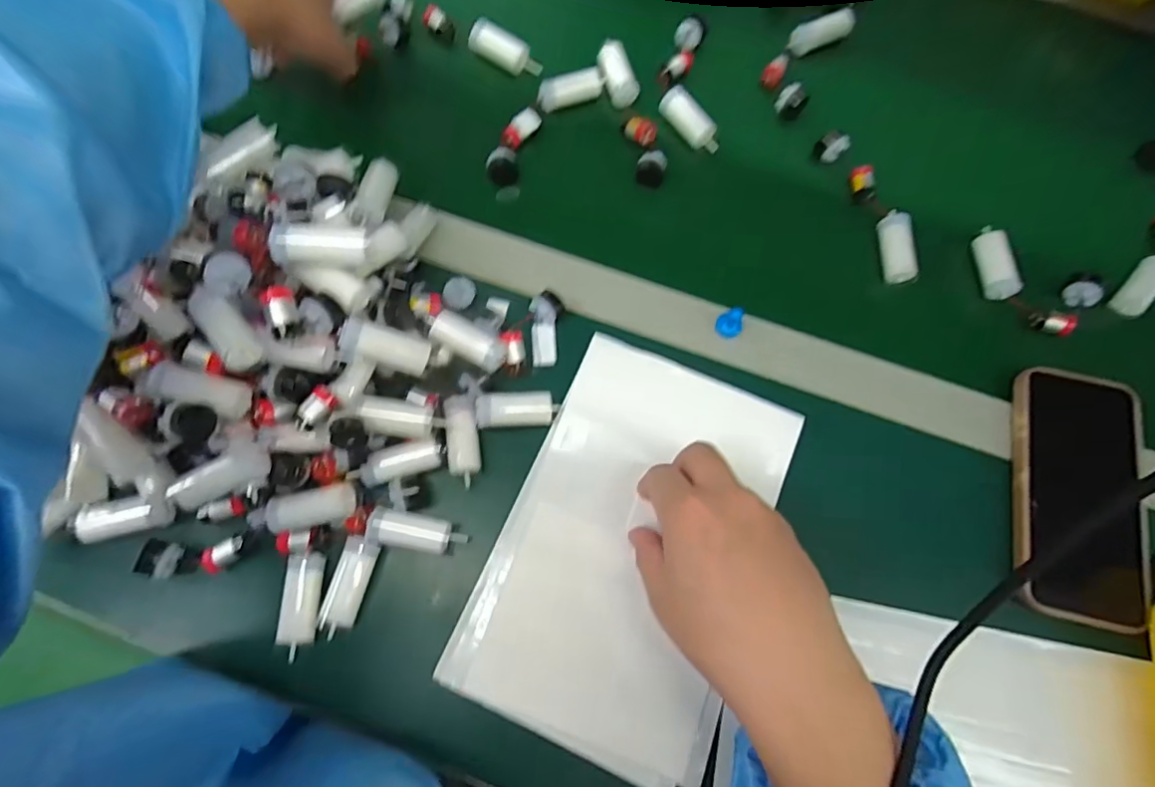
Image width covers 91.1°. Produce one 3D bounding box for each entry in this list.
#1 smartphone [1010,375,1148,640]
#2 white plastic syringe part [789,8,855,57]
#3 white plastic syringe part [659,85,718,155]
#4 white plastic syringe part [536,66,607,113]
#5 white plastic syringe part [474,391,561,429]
[{"bbox_3d":[0.325,0.064,0.365,0.080,0.012,0.156,12,73,2],"label":"smartphone"},{"bbox_3d":[0.212,-0.312,0.491,0.060,0.023,0.019,-25,75,-9],"label":"white plastic syringe part"},{"bbox_3d":[0.091,-0.219,0.454,0.022,0.017,0.060,-43,92,-13],"label":"white plastic syringe part"},{"bbox_3d":[-0.004,-0.250,0.464,0.057,0.018,0.021,-23,75,-8],"label":"white plastic syringe part"},{"bbox_3d":[-0.038,0.011,0.370,0.056,0.016,0.021,-2,72,-18],"label":"white plastic syringe part"}]

